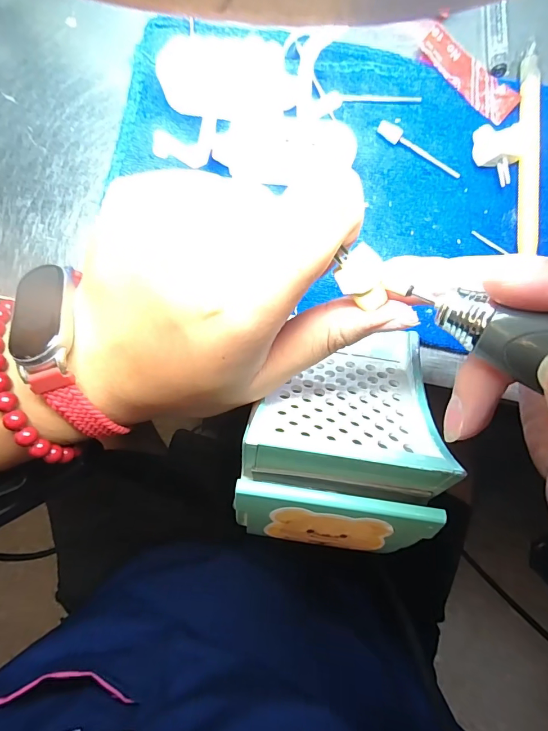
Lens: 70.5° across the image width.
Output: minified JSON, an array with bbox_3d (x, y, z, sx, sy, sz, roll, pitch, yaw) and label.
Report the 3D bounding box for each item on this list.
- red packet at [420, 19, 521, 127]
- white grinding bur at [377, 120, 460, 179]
[{"bbox_3d":[0.101,-0.154,0.204,0.063,0.006,0.017,43,88,3],"label":"red packet"},{"bbox_3d":[0.076,-0.112,0.202,0.049,0.007,0.006,30,87,3],"label":"white grinding bur"}]

